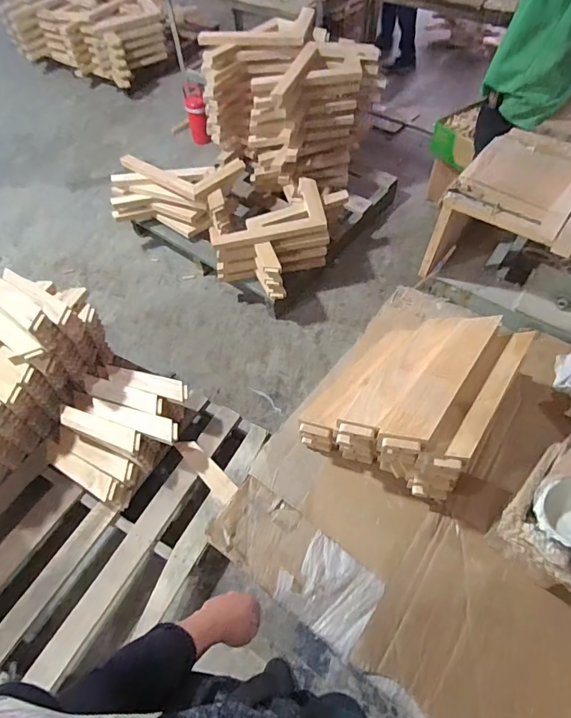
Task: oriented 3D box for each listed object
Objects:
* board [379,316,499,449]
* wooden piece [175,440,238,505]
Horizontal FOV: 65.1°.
[{"bbox_3d":[0.248,0.032,0.713,0.069,0.018,0.281,27,66,30],"label":"board"},{"bbox_3d":[-0.257,0.362,1.464,0.066,0.018,0.244,-42,86,-22],"label":"wooden piece"}]

